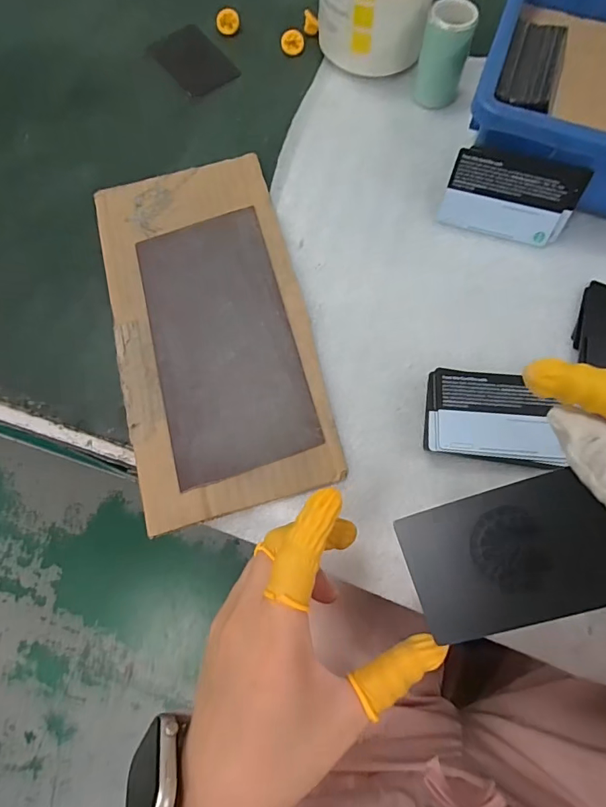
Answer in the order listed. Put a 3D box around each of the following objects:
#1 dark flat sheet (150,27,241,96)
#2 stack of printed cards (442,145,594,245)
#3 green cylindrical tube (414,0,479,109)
[{"bbox_3d":[-0.102,-0.322,0.416,0.052,0.004,0.081,-38,75,-11],"label":"dark flat sheet"},{"bbox_3d":[0.154,-0.153,0.328,0.090,0.056,0.006,16,44,7],"label":"stack of printed cards"},{"bbox_3d":[0.116,-0.285,0.364,0.038,0.062,0.034,14,72,6],"label":"green cylindrical tube"}]

